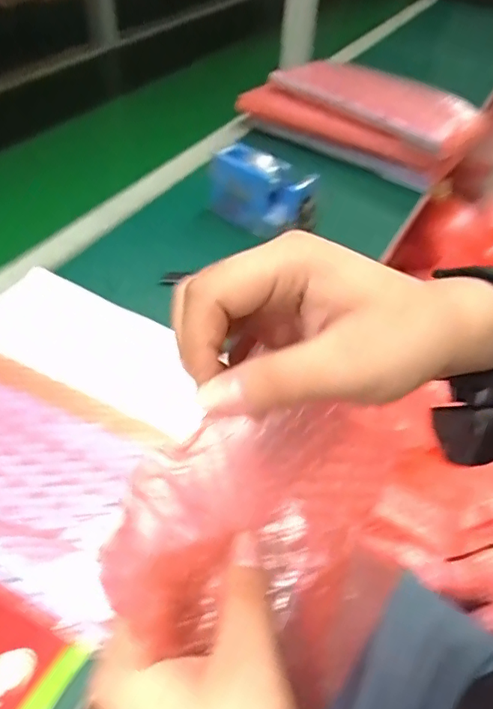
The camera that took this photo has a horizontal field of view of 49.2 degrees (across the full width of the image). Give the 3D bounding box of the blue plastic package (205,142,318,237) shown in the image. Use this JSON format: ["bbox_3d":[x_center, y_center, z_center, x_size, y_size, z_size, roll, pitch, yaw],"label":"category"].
[{"bbox_3d":[0.017,-0.188,0.642,0.134,0.081,0.056,27,49,20],"label":"blue plastic package"}]

